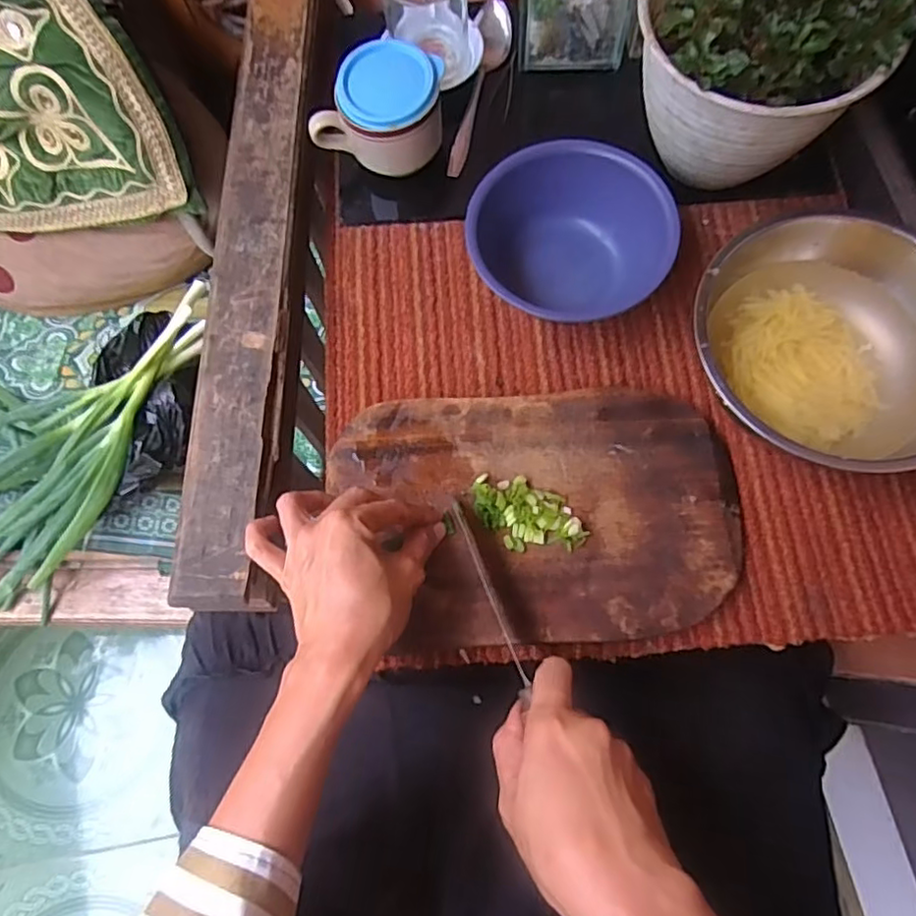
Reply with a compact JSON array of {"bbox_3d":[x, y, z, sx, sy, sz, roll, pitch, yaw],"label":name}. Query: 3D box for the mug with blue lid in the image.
[{"bbox_3d":[-0.061,-0.284,0.521,0.091,0.073,0.080,20,74,8],"label":"mug with blue lid"}]

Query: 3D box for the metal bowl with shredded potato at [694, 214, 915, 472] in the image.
[{"bbox_3d":[0.258,-0.076,0.438,0.189,0.061,0.186,-8,72,0],"label":"metal bowl with shredded potato"}]

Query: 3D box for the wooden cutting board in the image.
[{"bbox_3d":[0.053,0.038,0.444,0.278,0.019,0.177,-3,72,2],"label":"wooden cutting board"}]

